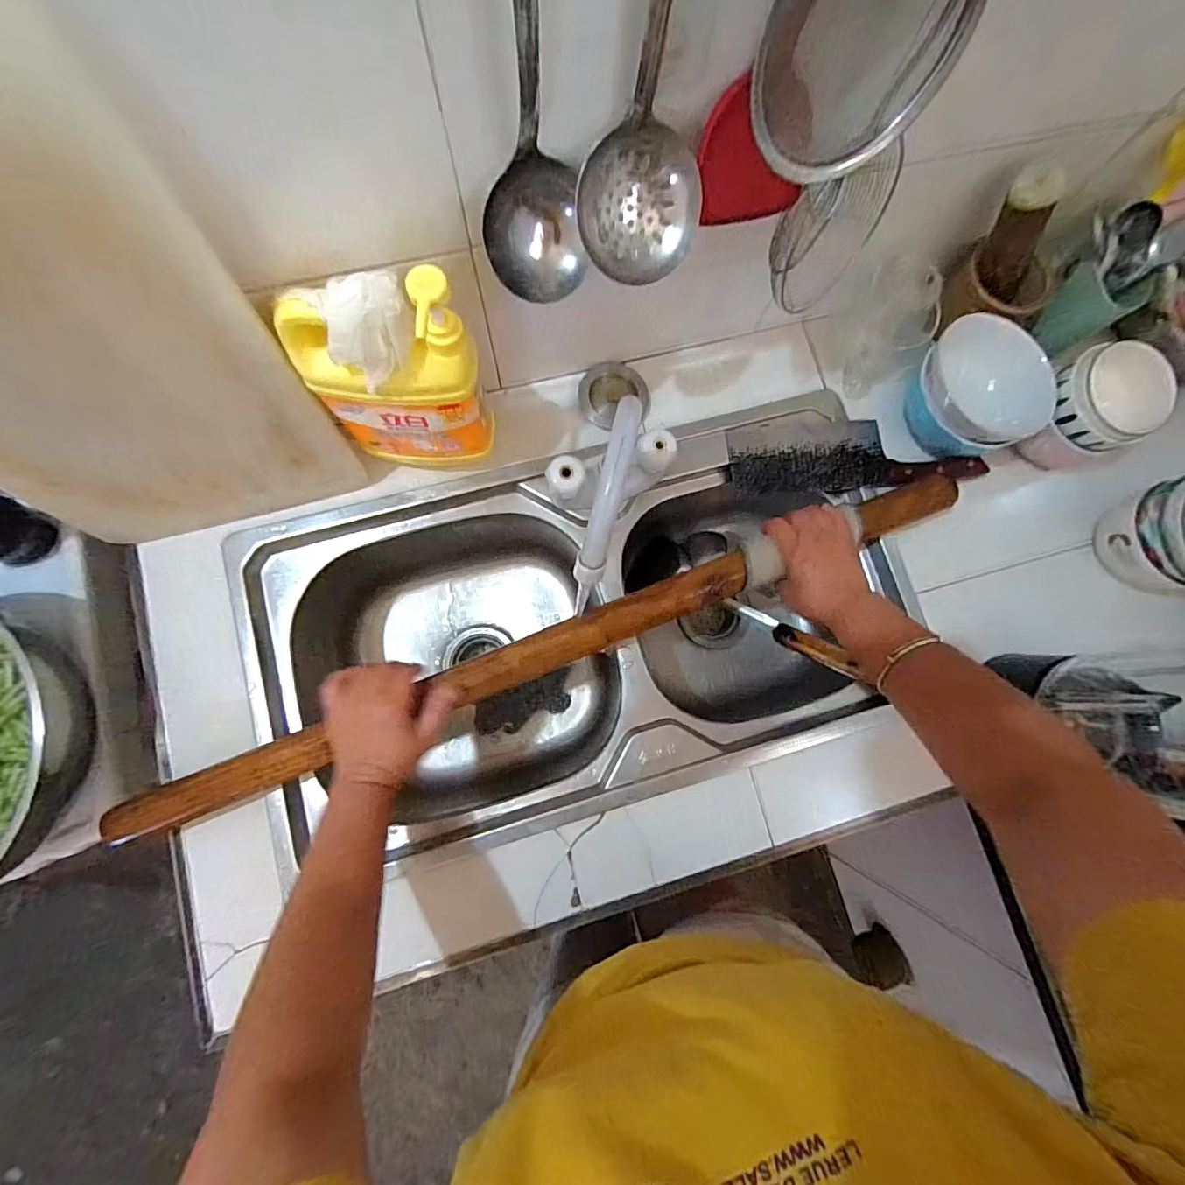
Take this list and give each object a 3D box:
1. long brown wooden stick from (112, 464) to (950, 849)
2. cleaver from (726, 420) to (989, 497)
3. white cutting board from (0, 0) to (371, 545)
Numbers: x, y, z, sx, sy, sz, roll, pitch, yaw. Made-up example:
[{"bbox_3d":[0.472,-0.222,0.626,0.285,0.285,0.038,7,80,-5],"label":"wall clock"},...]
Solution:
[{"bbox_3d":[-0.024,0.049,0.519,0.887,0.028,0.046,-22,83,-6],"label":"long brown wooden stick"},{"bbox_3d":[0.315,-0.165,0.612,0.299,0.030,0.094,-2,81,-4],"label":"cleaver"},{"bbox_3d":[-0.382,-0.161,0.382,0.276,0.397,0.022,-15,71,-8],"label":"white cutting board"}]

